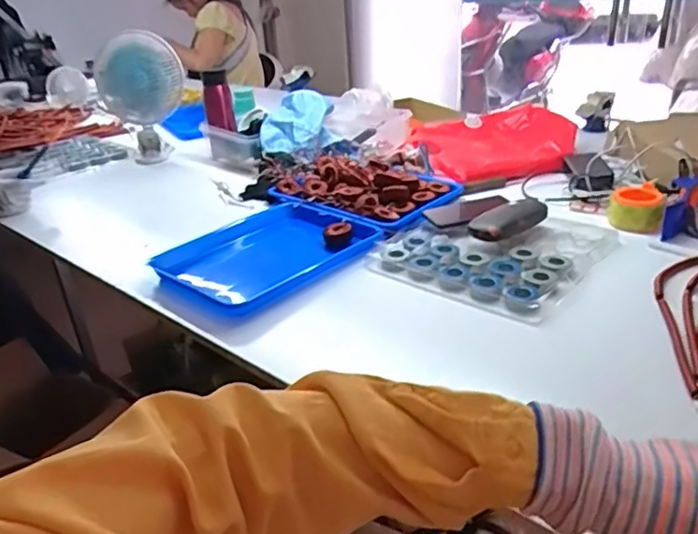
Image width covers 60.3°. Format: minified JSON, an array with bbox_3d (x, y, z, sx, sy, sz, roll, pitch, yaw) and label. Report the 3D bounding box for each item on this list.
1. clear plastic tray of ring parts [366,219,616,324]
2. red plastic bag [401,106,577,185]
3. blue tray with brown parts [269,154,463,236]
[{"bbox_3d":[0.231,-0.027,0.966,0.301,0.028,0.297,17,34,35],"label":"clear plastic tray of ring parts"},{"bbox_3d":[0.329,-0.278,1.374,0.349,0.080,0.309,-10,28,-10],"label":"red plastic bag"},{"bbox_3d":[0.026,-0.172,1.198,0.336,0.058,0.285,18,34,36],"label":"blue tray with brown parts"}]

